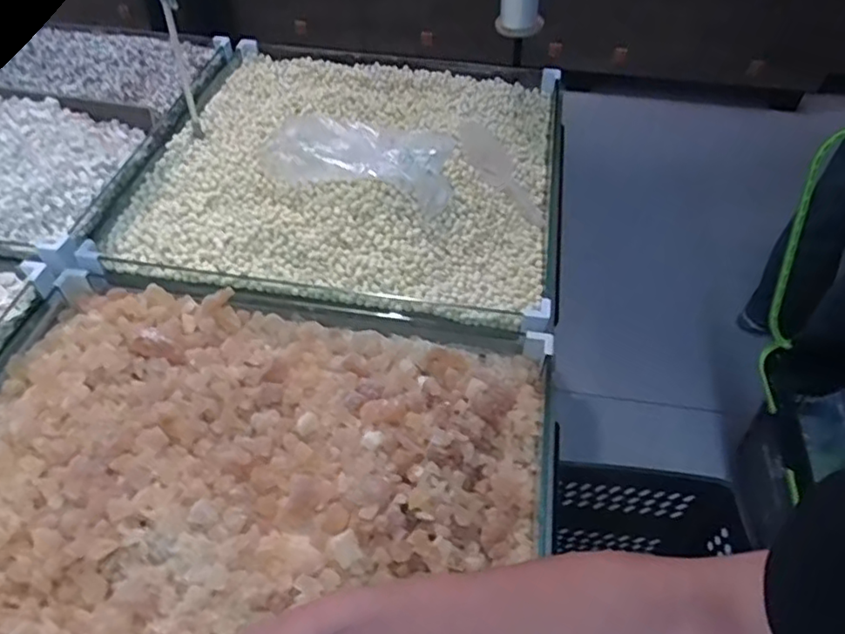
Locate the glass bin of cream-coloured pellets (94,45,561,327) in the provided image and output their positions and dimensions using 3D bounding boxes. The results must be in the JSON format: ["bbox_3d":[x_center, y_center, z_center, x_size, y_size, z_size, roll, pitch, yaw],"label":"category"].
[{"bbox_3d":[-0.120,-0.315,1.200,0.742,0.140,0.723,6,50,7],"label":"glass bin of cream-coloured pellets"}]

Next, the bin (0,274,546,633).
[{"bbox_3d":[-0.245,0.267,0.712,0.749,0.115,0.814,5,50,5],"label":"bin"}]

